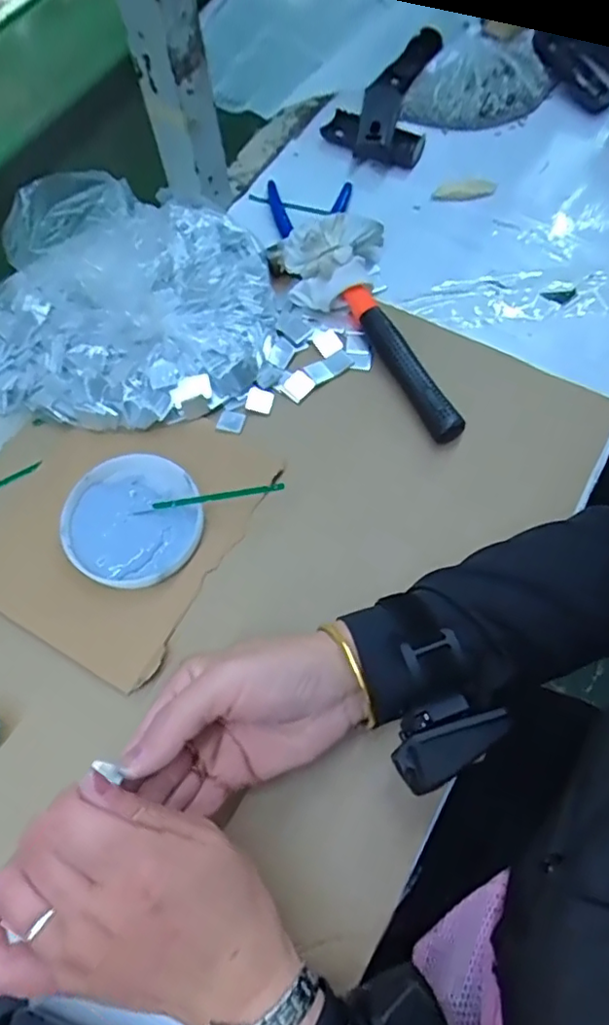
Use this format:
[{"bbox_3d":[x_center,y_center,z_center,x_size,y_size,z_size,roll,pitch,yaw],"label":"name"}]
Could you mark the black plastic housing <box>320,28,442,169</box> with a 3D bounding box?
[{"bbox_3d":[0.087,-0.444,0.620,0.097,0.029,0.203,12,67,9],"label":"black plastic housing"}]

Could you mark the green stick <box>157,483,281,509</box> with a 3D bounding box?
[{"bbox_3d":[-0.063,-0.011,0.428,0.102,0.008,0.006,-8,67,17],"label":"green stick"}]

